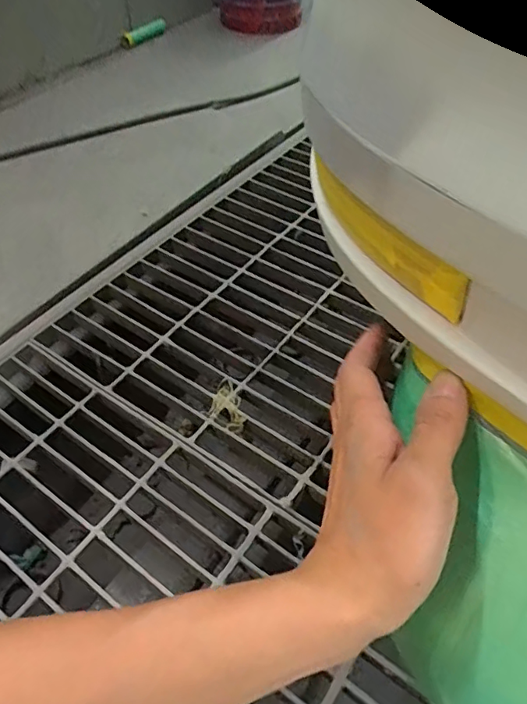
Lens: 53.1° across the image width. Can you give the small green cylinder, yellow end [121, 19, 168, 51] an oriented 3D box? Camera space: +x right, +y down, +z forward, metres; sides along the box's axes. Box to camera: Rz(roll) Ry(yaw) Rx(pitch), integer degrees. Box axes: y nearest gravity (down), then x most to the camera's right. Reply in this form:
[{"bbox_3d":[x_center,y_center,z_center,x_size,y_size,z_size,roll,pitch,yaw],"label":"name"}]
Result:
[{"bbox_3d":[-0.351,-0.942,1.560,0.040,0.047,0.174,22,53,18],"label":"small green cylinder, yellow end"}]

